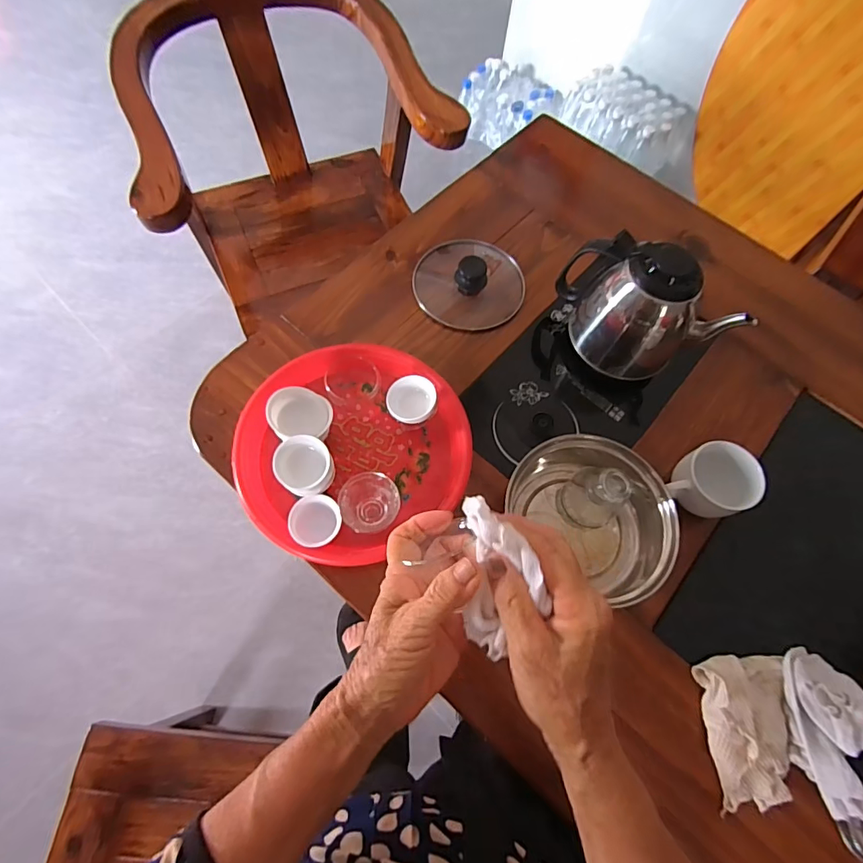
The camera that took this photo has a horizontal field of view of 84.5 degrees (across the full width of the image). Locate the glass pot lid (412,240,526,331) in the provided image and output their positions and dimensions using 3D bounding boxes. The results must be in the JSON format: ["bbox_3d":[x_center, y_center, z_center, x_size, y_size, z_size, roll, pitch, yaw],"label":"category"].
[{"bbox_3d":[0.052,-0.211,0.638,0.149,0.041,0.136,0,66,-1],"label":"glass pot lid"}]

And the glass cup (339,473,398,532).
[{"bbox_3d":[-0.068,0.076,0.506,0.061,0.047,0.060,0,66,-1],"label":"glass cup"}]

